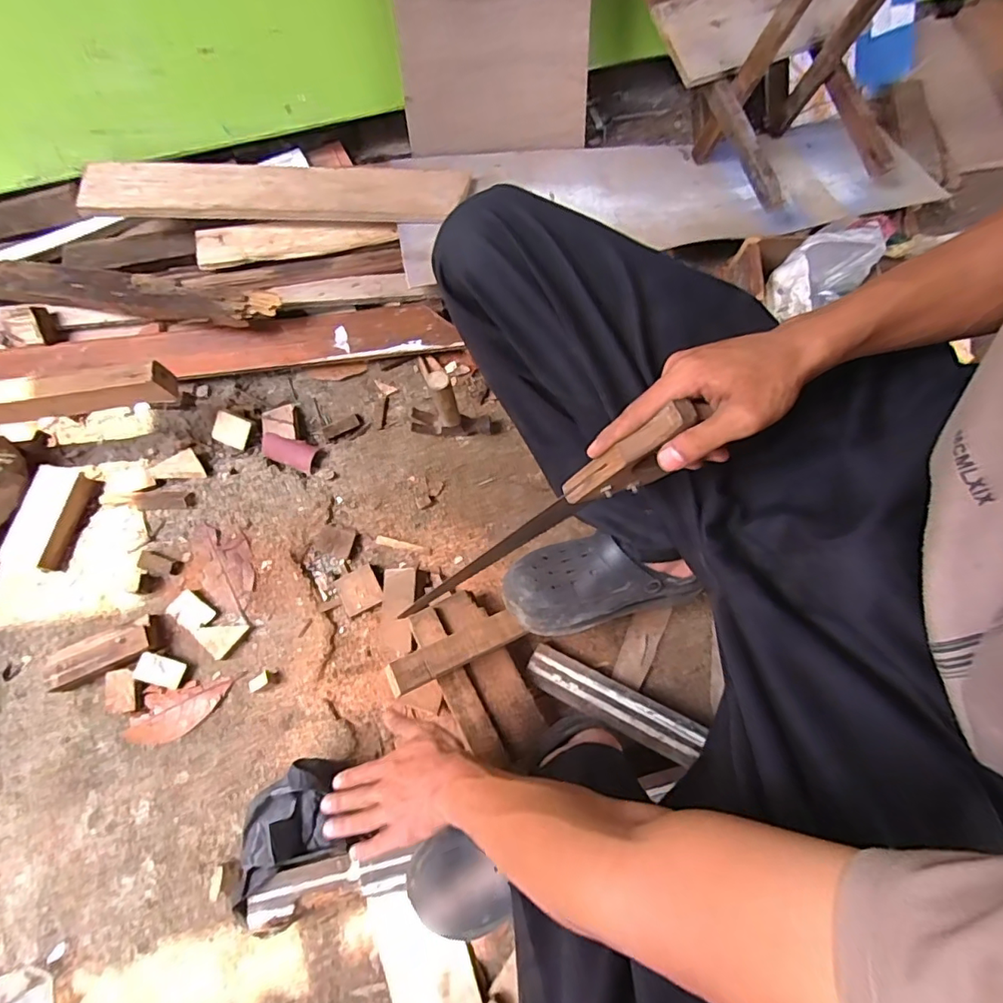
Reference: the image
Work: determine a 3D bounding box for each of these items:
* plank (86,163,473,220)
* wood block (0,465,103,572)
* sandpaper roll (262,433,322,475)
[{"bbox_3d":[-0.367,-0.523,0.887,0.607,0.019,0.095,-4,88,-7],"label":"plank"},{"bbox_3d":[-0.704,0.024,0.818,0.085,0.041,0.159,13,73,5],"label":"wood block"},{"bbox_3d":[-0.347,-0.081,0.854,0.098,0.021,0.045,17,74,6],"label":"sandpaper roll"}]

